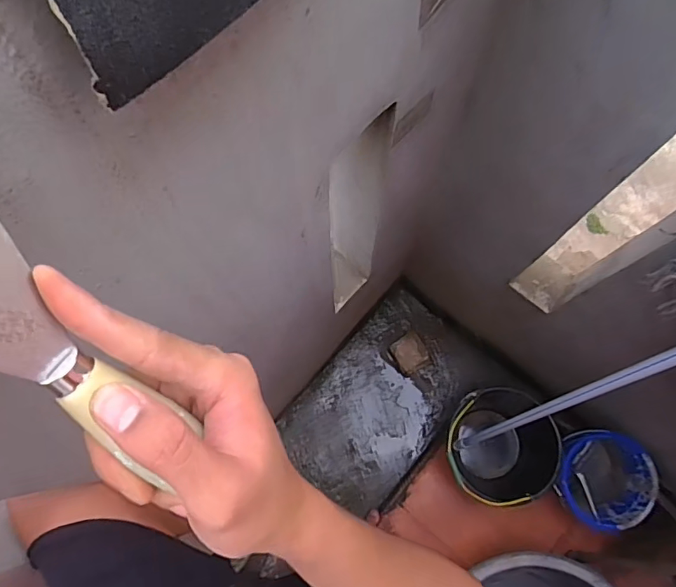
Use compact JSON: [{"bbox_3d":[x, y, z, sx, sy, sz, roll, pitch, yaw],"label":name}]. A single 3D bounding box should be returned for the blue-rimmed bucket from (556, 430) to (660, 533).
[{"bbox_3d":[0.675,0.494,1.315,0.219,0.212,0.204,0,74,0],"label":"blue-rimmed bucket"}]

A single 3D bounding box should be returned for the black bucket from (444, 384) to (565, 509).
[{"bbox_3d":[0.419,0.409,1.357,0.283,0.248,0.275,0,74,0],"label":"black bucket"}]

